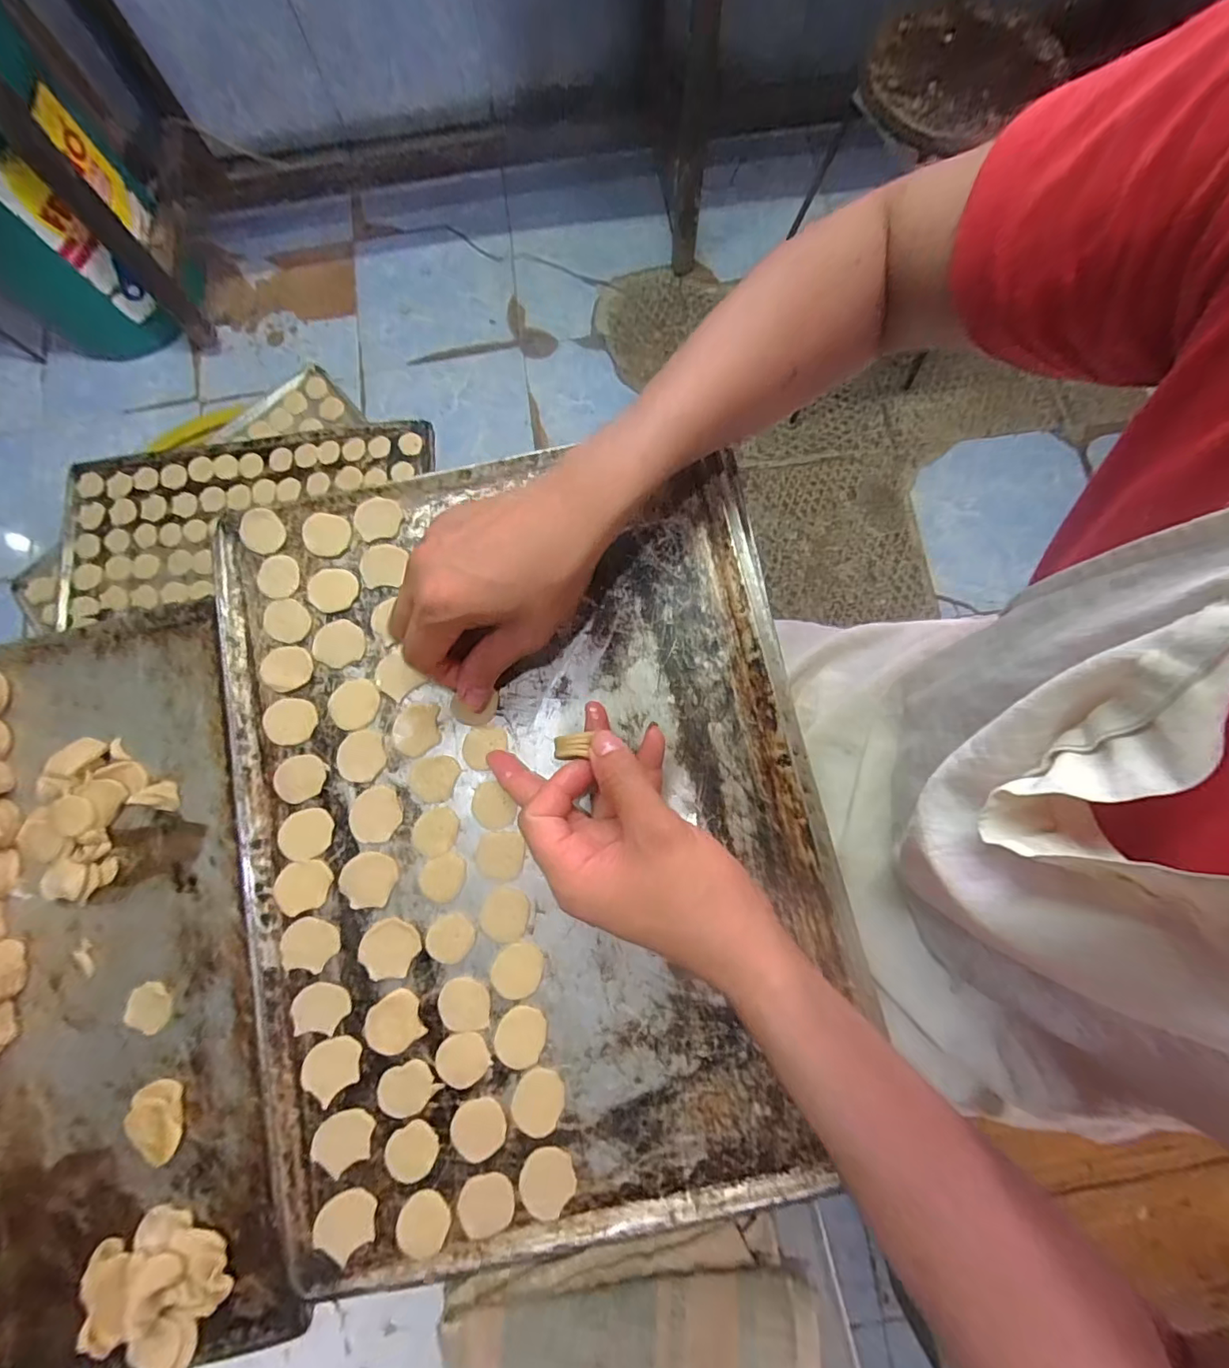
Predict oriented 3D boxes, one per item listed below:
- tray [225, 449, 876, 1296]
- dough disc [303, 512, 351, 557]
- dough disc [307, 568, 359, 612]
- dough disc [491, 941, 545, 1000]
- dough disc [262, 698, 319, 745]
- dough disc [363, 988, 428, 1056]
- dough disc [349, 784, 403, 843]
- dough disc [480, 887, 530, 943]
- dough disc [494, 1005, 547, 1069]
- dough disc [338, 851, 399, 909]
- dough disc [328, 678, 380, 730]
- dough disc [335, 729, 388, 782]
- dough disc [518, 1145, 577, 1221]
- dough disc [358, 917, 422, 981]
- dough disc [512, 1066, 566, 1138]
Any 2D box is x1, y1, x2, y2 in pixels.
[{"bbox_3d":[-0.046,0.074,0.332,0.338,0.018,0.438,-11,79,-1],"label":"tray"},{"bbox_3d":[-0.191,-0.099,0.361,0.030,0.005,0.028,13,80,4],"label":"dough disc"},{"bbox_3d":[-0.184,-0.062,0.356,0.032,0.004,0.028,-2,79,1],"label":"dough disc"},{"bbox_3d":[-0.056,0.166,0.317,0.028,0.004,0.031,30,81,7],"label":"dough disc"},{"bbox_3d":[-0.204,0.023,0.342,0.032,0.004,0.028,-3,79,1],"label":"dough disc"},{"bbox_3d":[-0.127,0.195,0.313,0.035,0.004,0.030,-36,80,-5],"label":"dough disc"},{"bbox_3d":[-0.146,0.079,0.333,0.030,0.004,0.033,0,79,1],"label":"dough disc"},{"bbox_3d":[-0.065,0.136,0.322,0.027,0.004,0.030,11,80,4],"label":"dough disc"},{"bbox_3d":[-0.054,0.201,0.311,0.028,0.004,0.032,10,79,3],"label":"dough disc"},{"bbox_3d":[-0.148,0.117,0.326,0.033,0.004,0.032,8,79,3],"label":"dough disc"},{"bbox_3d":[-0.165,0.012,0.344,0.031,0.004,0.032,0,79,1],"label":"dough disc"},{"bbox_3d":[-0.158,0.044,0.338,0.029,0.004,0.031,0,79,1],"label":"dough disc"},{"bbox_3d":[-0.037,0.270,0.295,0.029,0.004,0.033,32,82,7],"label":"dough disc"},{"bbox_3d":[-0.133,0.156,0.321,0.032,0.004,0.033,0,79,1],"label":"dough disc"},{"bbox_3d":[-0.043,0.233,0.304,0.027,0.004,0.032,23,80,6],"label":"dough disc"}]

